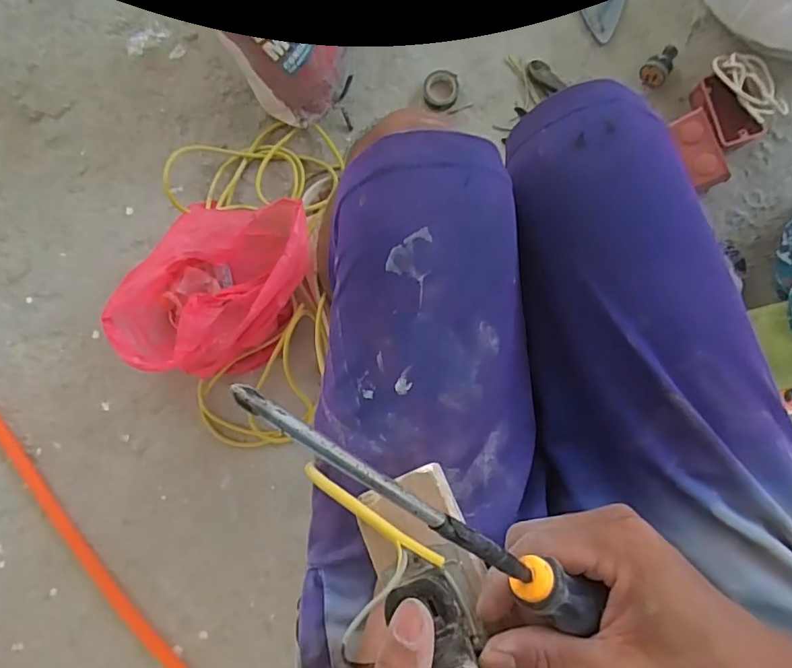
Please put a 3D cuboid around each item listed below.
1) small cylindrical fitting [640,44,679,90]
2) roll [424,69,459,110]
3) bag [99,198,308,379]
[{"bbox_3d":[0.373,-0.380,0.752,0.038,0.034,0.059,34,91,6],"label":"small cylindrical fitting"},{"bbox_3d":[0.066,-0.358,0.784,0.050,0.014,0.055,1,88,5],"label":"roll"},{"bbox_3d":[-0.242,-0.063,0.737,0.181,0.158,0.269,29,90,5],"label":"bag"}]

